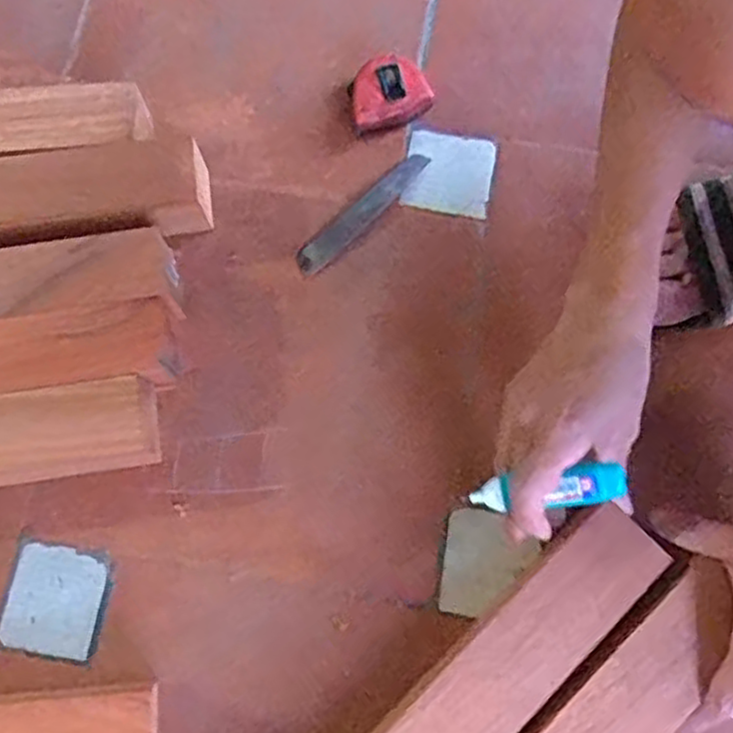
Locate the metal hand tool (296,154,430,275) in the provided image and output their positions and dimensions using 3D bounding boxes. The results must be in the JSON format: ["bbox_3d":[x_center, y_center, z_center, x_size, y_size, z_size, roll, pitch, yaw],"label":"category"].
[{"bbox_3d":[-0.003,-0.126,0.599,0.138,0.004,0.022,-43,79,-10],"label":"metal hand tool"}]

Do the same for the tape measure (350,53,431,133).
[{"bbox_3d":[0.014,-0.226,0.612,0.064,0.032,0.053,-27,76,-7],"label":"tape measure"}]

